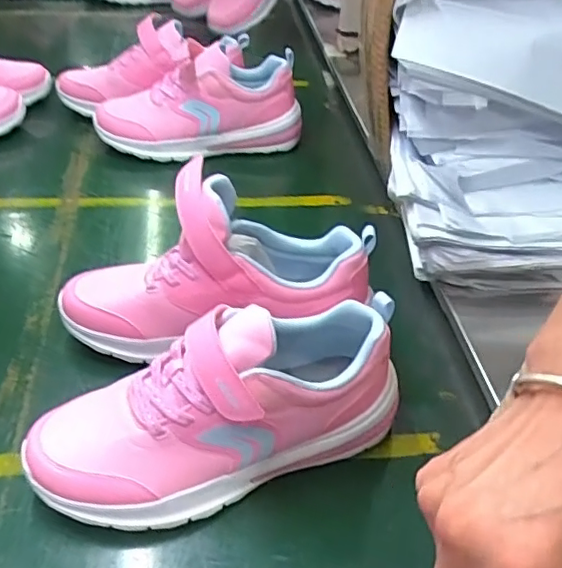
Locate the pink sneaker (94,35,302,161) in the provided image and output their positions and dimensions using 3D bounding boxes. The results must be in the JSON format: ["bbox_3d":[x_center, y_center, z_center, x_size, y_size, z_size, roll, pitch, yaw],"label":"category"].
[{"bbox_3d":[-0.105,-0.240,0.751,0.257,0.136,0.096,-10,44,-16],"label":"pink sneaker"}]

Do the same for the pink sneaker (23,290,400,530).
[{"bbox_3d":[-0.035,0.082,0.411,0.266,0.133,0.088,-16,47,-22],"label":"pink sneaker"}]

